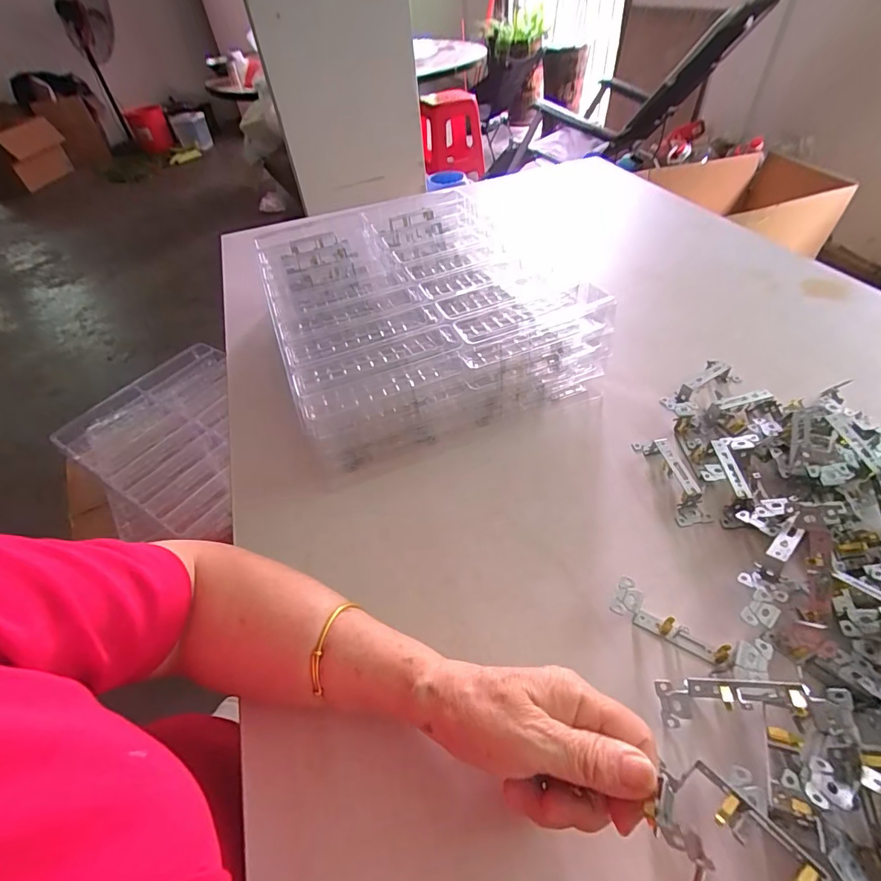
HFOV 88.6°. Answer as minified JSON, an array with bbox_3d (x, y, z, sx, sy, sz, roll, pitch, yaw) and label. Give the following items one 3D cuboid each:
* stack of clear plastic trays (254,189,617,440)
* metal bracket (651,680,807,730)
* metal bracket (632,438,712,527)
[{"bbox_3d":[-0.041,-0.179,0.612,0.334,0.106,0.424,-18,48,-11],"label":"stack of clear plastic trays"},{"bbox_3d":[0.196,0.176,0.307,0.088,0.028,0.027,-11,46,12],"label":"metal bracket"},{"bbox_3d":[0.227,0.033,0.442,0.028,0.025,0.102,-8,47,-2],"label":"metal bracket"}]

